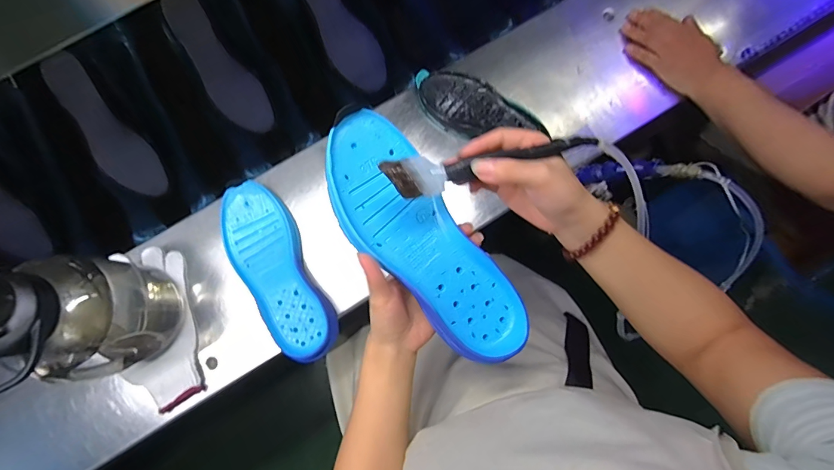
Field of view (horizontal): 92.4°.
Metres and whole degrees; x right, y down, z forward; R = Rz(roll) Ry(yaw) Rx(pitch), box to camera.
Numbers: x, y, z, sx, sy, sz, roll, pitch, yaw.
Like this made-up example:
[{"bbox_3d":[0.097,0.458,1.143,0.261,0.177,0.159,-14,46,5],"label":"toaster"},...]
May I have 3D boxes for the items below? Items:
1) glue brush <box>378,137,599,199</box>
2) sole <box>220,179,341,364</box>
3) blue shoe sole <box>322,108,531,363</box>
[{"bbox_3d":[0.059,-0.062,0.326,0.172,0.017,0.030,-14,79,0],"label":"glue brush"},{"bbox_3d":[-0.188,0.046,0.530,0.090,0.027,0.248,-27,80,-5],"label":"sole"},{"bbox_3d":[0.006,0.007,0.364,0.088,0.025,0.247,-39,95,-7],"label":"blue shoe sole"}]

